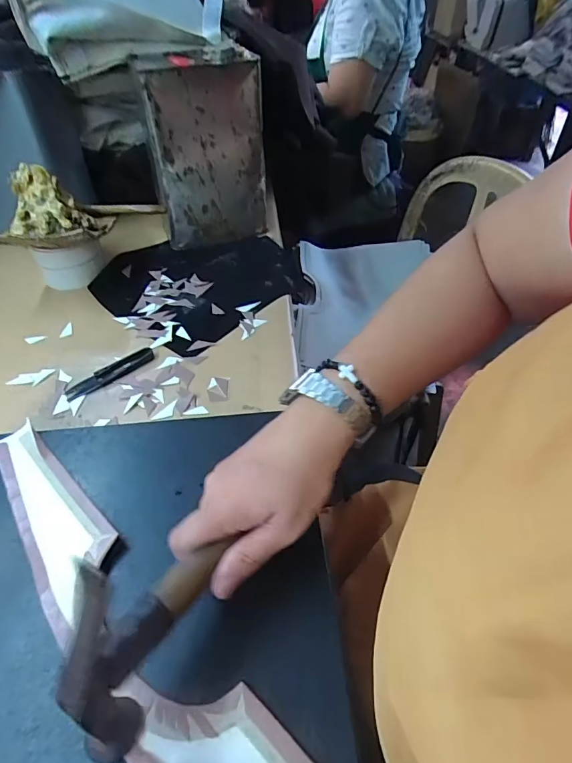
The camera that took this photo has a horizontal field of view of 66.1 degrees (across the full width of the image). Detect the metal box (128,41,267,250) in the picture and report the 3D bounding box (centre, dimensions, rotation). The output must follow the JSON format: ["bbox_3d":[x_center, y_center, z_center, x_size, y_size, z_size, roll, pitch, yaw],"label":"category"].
[{"bbox_3d":[-0.117,-0.335,0.640,0.154,0.228,0.122,-14,47,-12],"label":"metal box"}]

